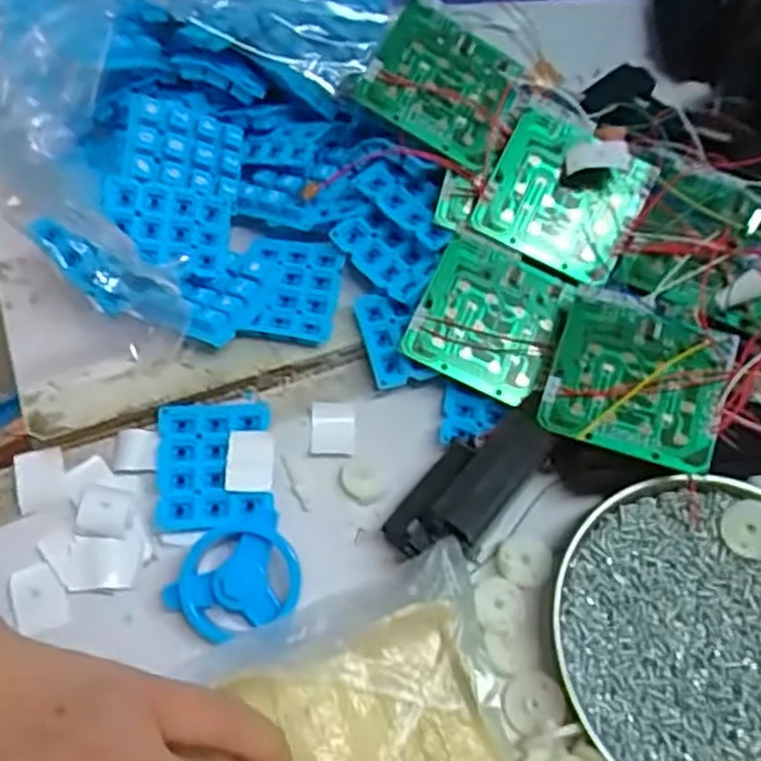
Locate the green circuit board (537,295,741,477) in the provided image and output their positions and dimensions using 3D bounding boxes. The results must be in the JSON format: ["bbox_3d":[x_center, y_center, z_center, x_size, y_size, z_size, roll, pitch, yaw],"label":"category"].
[{"bbox_3d":[0.112,-0.001,0.332,0.072,0.007,0.068,17,71,17],"label":"green circuit board"}]

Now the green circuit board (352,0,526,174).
[{"bbox_3d":[0.032,-0.147,0.376,0.069,0.011,0.064,28,75,-2],"label":"green circuit board"}]

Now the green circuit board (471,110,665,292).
[{"bbox_3d":[0.089,-0.089,0.371,0.071,0.004,0.067,27,86,2],"label":"green circuit board"}]

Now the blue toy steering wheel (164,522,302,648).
[{"bbox_3d":[-0.059,0.083,0.310,0.050,0.021,0.043,20,60,9],"label":"blue toy steering wheel"}]

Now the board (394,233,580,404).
[{"bbox_3d":[0.052,-0.029,0.363,0.065,0.005,0.067,25,78,3],"label":"board"}]

